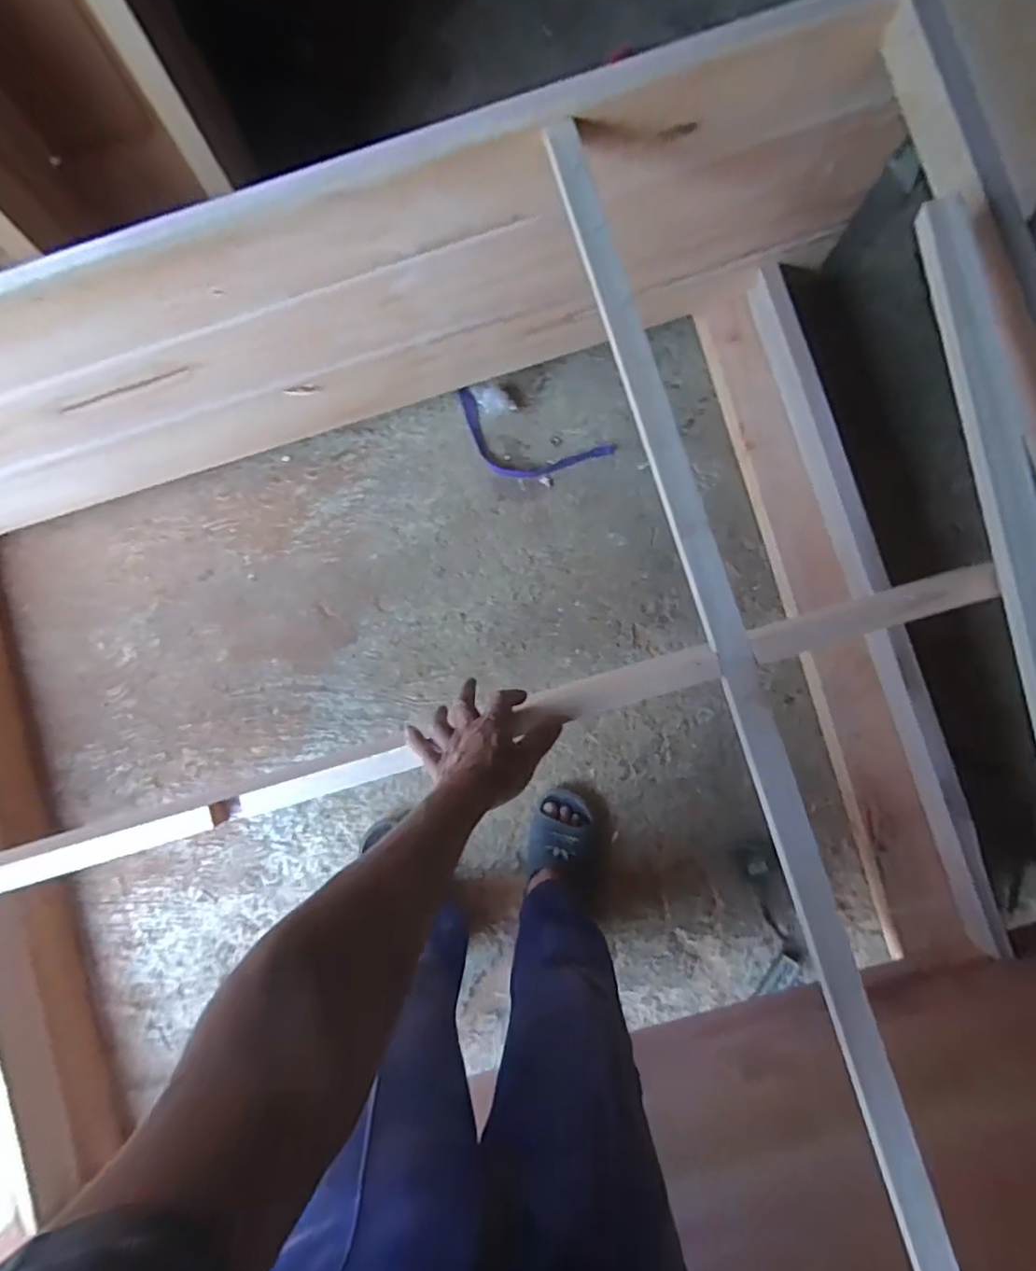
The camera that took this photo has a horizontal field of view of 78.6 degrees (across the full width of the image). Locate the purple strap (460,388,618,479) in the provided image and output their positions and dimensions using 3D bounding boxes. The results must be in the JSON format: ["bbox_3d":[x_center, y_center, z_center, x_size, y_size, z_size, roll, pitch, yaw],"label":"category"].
[{"bbox_3d":[0.018,-0.356,1.194,0.308,0.030,0.121,21,90,4],"label":"purple strap"}]

